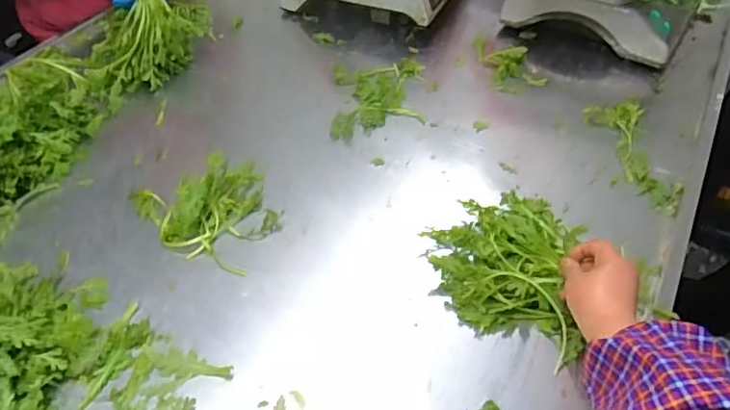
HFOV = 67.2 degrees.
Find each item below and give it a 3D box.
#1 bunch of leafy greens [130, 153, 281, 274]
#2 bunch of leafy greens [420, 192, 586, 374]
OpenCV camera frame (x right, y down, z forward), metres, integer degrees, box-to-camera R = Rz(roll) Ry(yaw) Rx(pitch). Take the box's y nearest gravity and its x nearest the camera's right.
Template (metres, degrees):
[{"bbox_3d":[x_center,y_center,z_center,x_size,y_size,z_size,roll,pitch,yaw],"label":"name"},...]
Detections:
[{"bbox_3d":[-0.193,-0.005,0.706,0.157,0.051,0.193,-34,56,-26],"label":"bunch of leafy greens"},{"bbox_3d":[0.166,0.056,0.658,0.174,0.052,0.215,12,50,11],"label":"bunch of leafy greens"}]

